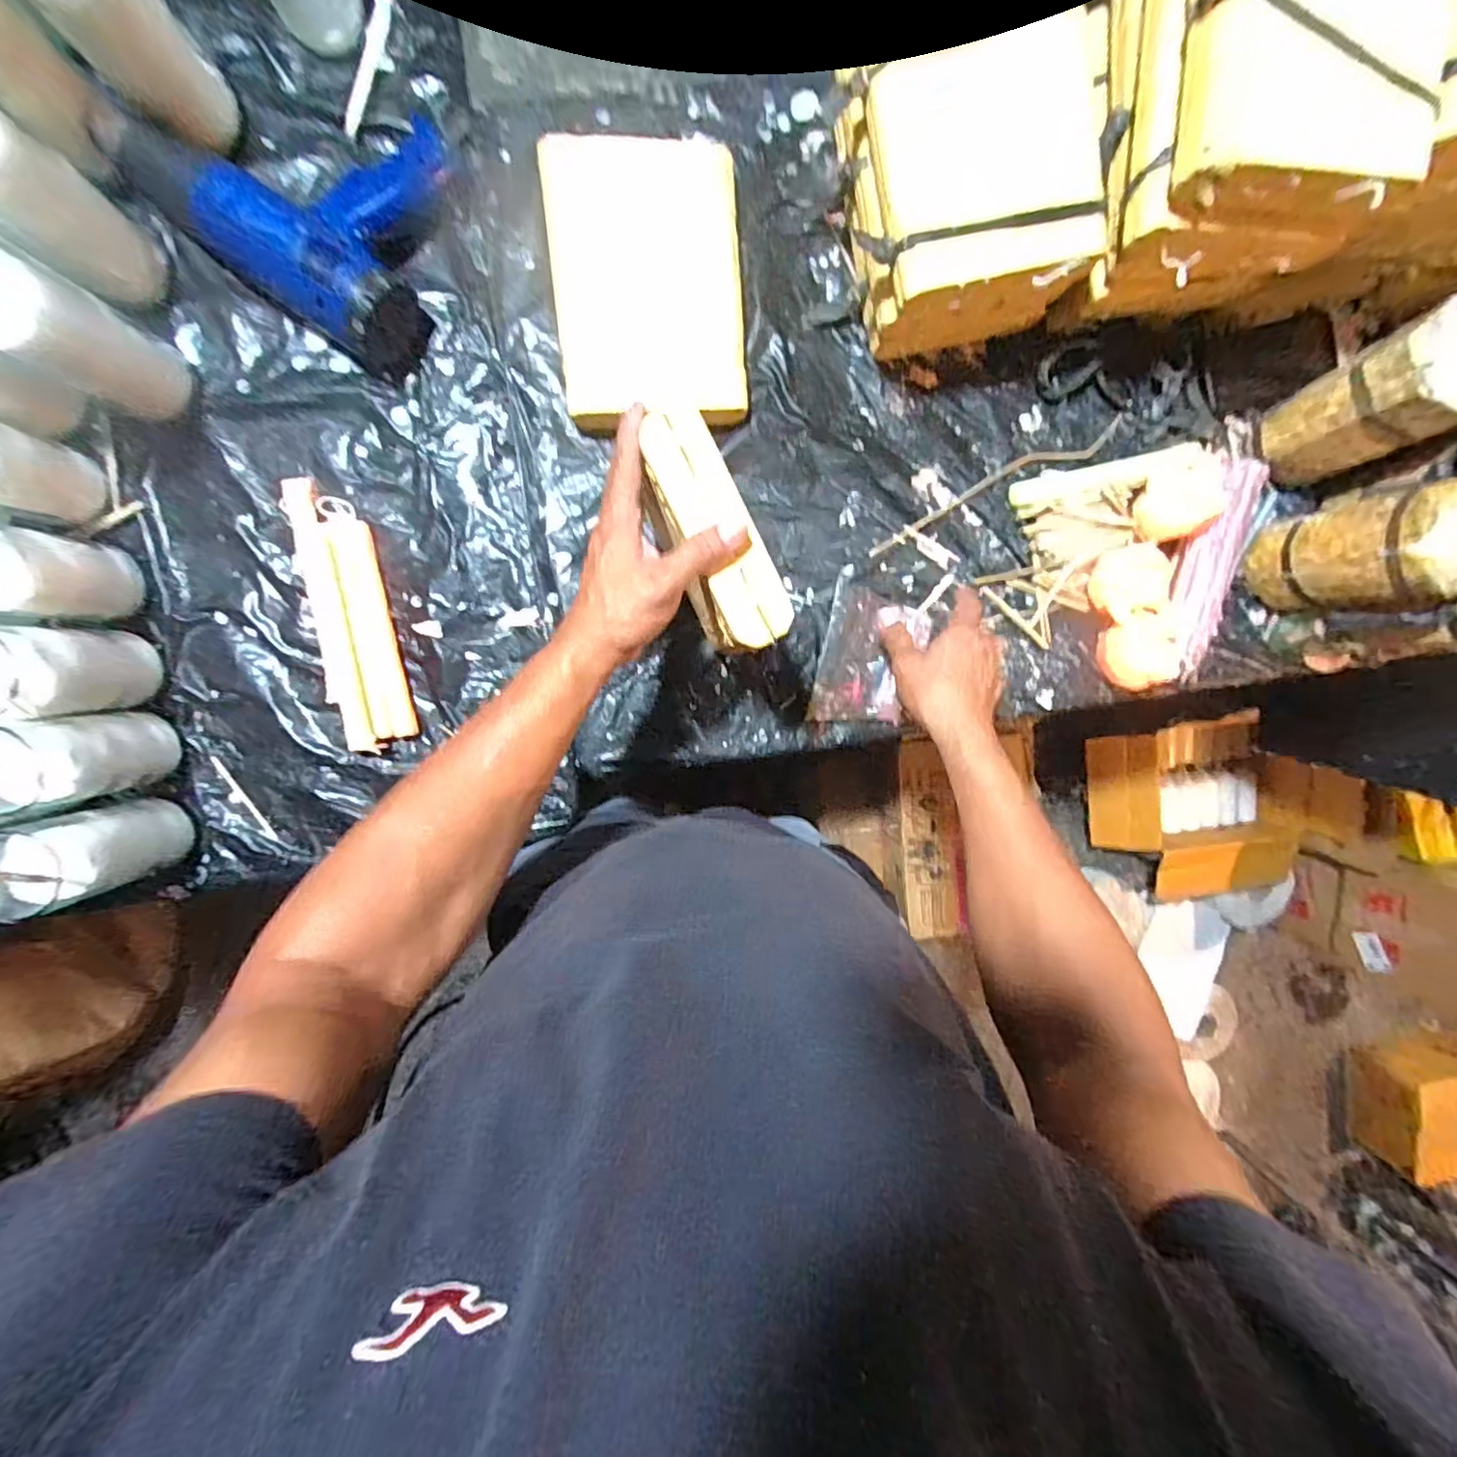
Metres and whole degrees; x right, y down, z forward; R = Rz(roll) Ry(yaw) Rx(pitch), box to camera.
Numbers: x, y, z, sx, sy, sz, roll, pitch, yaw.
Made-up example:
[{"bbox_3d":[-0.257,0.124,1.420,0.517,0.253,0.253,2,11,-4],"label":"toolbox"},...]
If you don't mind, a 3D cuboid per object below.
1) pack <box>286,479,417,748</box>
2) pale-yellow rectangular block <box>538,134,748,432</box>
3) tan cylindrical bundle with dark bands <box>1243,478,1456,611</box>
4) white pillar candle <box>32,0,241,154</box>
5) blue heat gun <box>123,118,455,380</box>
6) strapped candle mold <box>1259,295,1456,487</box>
[{"bbox_3d":[-0.340,-0.102,0.546,0.065,0.029,0.238,-14,97,-5],"label":"pack"},{"bbox_3d":[-0.069,-0.384,0.537,0.159,0.047,0.214,-6,96,-5],"label":"pale-yellow rectangular block"},{"bbox_3d":[0.590,-0.160,0.567,0.085,0.150,0.098,-10,97,-5],"label":"tan cylindrical bundle with dark bands"},{"bbox_3d":[-0.424,-0.490,0.439,0.068,0.159,0.066,-1,96,-6],"label":"white pillar candle"},{"bbox_3d":[-0.333,-0.435,0.486,0.238,0.067,0.178,35,91,-8],"label":"blue heat gun"},{"bbox_3d":[0.575,-0.291,0.547,0.091,0.137,0.096,-1,96,-6],"label":"strapped candle mold"}]

